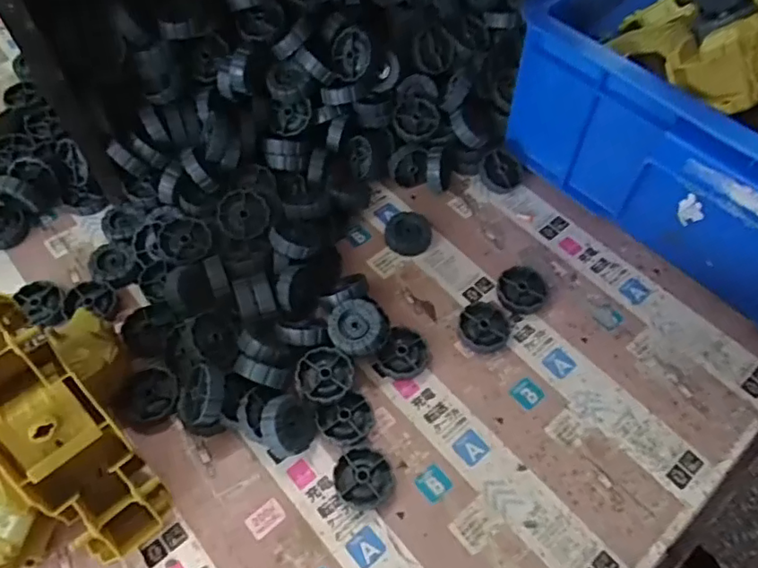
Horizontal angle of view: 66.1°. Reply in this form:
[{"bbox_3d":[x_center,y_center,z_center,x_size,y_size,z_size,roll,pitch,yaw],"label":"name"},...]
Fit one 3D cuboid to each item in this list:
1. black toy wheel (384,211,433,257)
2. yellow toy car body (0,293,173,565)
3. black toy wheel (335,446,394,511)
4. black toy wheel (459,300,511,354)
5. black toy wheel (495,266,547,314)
[{"bbox_3d":[0.025,-0.043,0.491,0.038,0.014,0.035,-1,59,2],"label":"black toy wheel"},{"bbox_3d":[-0.190,0.082,0.337,0.057,0.050,0.179,-38,96,-18],"label":"yellow toy car body"},{"bbox_3d":[-0.010,0.127,0.379,0.036,0.011,0.036,-1,59,2],"label":"black toy wheel"},{"bbox_3d":[0.080,0.033,0.441,0.037,0.011,0.039,-1,59,2],"label":"black toy wheel"},{"bbox_3d":[0.112,0.005,0.457,0.037,0.011,0.036,-1,59,2],"label":"black toy wheel"}]

